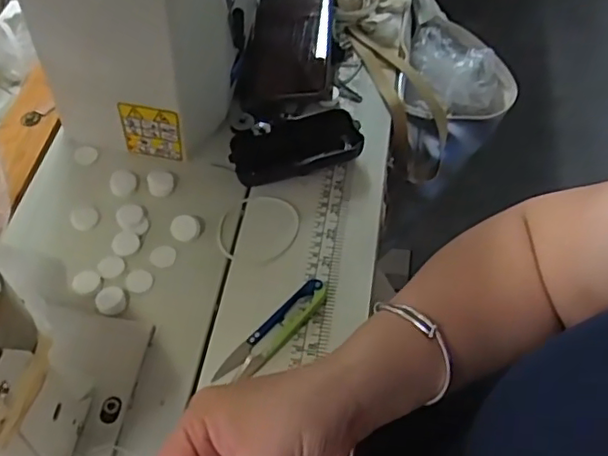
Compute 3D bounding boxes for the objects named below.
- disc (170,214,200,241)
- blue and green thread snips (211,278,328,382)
[{"bbox_3d":[-0.095,0.001,0.490,0.023,0.015,0.017,-17,55,-9],"label":"disc"},{"bbox_3d":[-0.021,0.073,0.443,0.022,0.014,0.102,36,63,25],"label":"blue and green thread snips"}]

